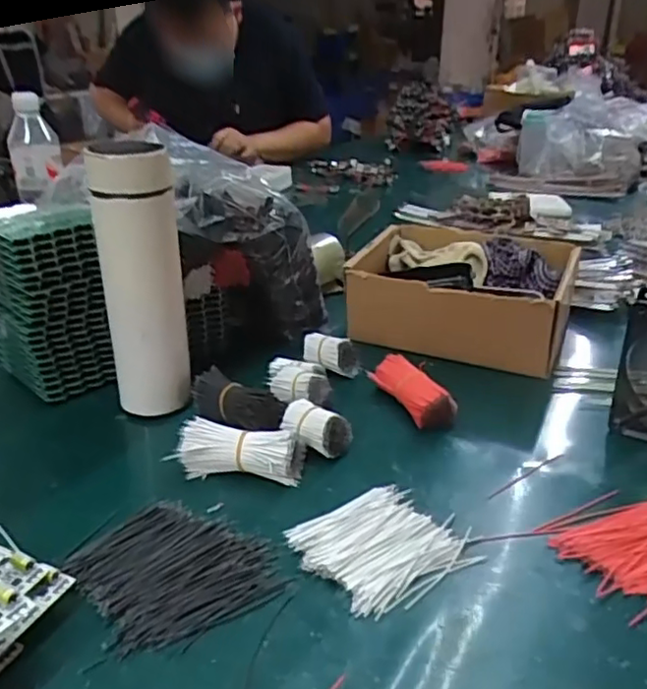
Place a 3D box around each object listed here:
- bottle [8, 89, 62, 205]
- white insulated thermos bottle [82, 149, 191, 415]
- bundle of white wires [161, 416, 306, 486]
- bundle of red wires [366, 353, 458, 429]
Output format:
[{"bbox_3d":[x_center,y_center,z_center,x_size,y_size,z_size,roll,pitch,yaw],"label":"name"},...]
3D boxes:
[{"bbox_3d":[-0.383,-0.259,0.843,0.063,0.130,0.066,-11,27,-21],"label":"bottle"},{"bbox_3d":[-0.142,-0.043,0.507,0.063,0.222,0.060,-9,26,-17],"label":"white insulated thermos bottle"},{"bbox_3d":[-0.064,0.082,0.485,0.094,0.036,0.035,2,25,5],"label":"bundle of white wires"},{"bbox_3d":[0.079,0.040,0.562,0.041,0.031,0.090,-17,29,-31],"label":"bundle of red wires"}]

